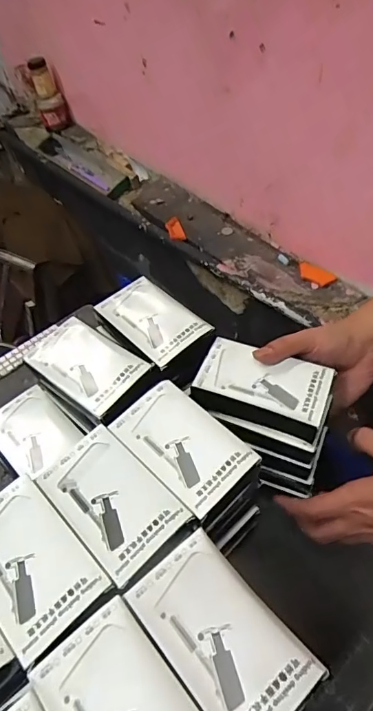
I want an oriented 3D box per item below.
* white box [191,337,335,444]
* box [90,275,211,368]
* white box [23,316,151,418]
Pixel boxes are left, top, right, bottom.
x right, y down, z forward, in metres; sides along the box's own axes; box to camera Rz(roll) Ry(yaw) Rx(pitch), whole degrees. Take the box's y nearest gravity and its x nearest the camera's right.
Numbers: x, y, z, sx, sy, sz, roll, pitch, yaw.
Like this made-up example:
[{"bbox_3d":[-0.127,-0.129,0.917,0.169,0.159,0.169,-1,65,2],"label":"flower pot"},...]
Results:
[{"bbox_3d":[0.068,0.030,0.414,0.111,0.026,0.071,17,52,17],"label":"white box"},{"bbox_3d":[-0.035,-0.038,0.459,0.063,0.012,0.112,-35,56,-22],"label":"box"},{"bbox_3d":[-0.096,0.007,0.434,0.110,0.017,0.065,31,59,26],"label":"white box"}]

